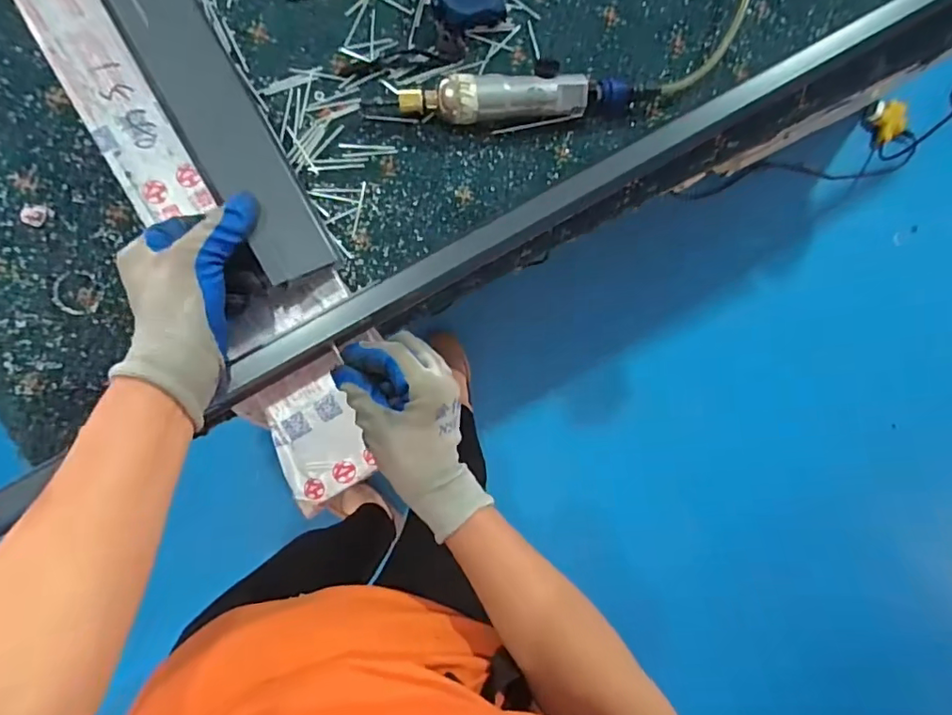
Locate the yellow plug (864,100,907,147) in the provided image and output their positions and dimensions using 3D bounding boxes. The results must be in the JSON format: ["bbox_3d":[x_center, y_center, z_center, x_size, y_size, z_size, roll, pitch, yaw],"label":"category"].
[{"bbox_3d":[1.062,-0.613,1.408,0.077,0.058,0.116,-13,91,-10],"label":"yellow plug"}]

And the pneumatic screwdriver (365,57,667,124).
[{"bbox_3d":[0.035,-0.248,0.523,0.270,0.047,0.041,-9,92,-10],"label":"pneumatic screwdriver"}]

